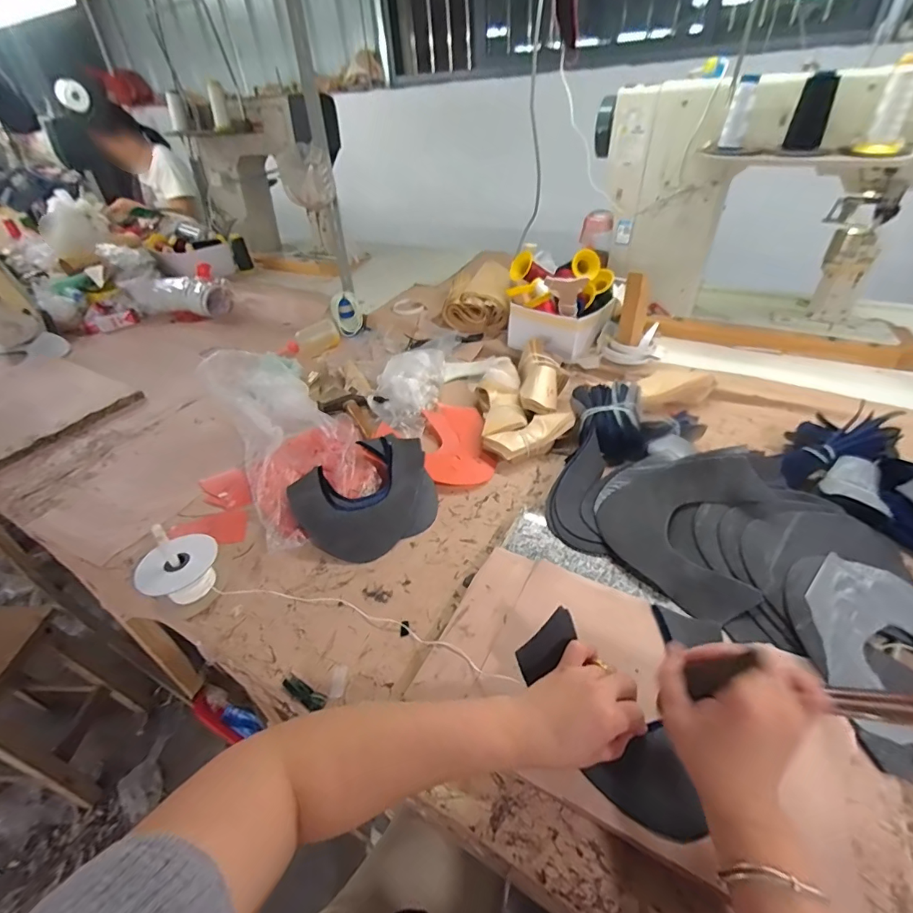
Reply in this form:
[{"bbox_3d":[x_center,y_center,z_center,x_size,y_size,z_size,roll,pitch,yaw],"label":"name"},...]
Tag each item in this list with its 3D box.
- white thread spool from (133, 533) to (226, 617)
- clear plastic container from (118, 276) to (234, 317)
[{"bbox_3d":[-0.337,0.148,0.574,0.085,0.059,0.080,-3,41,3],"label":"white thread spool"},{"bbox_3d":[-0.786,-0.456,1.294,0.271,0.085,0.095,7,41,14],"label":"clear plastic container"}]

